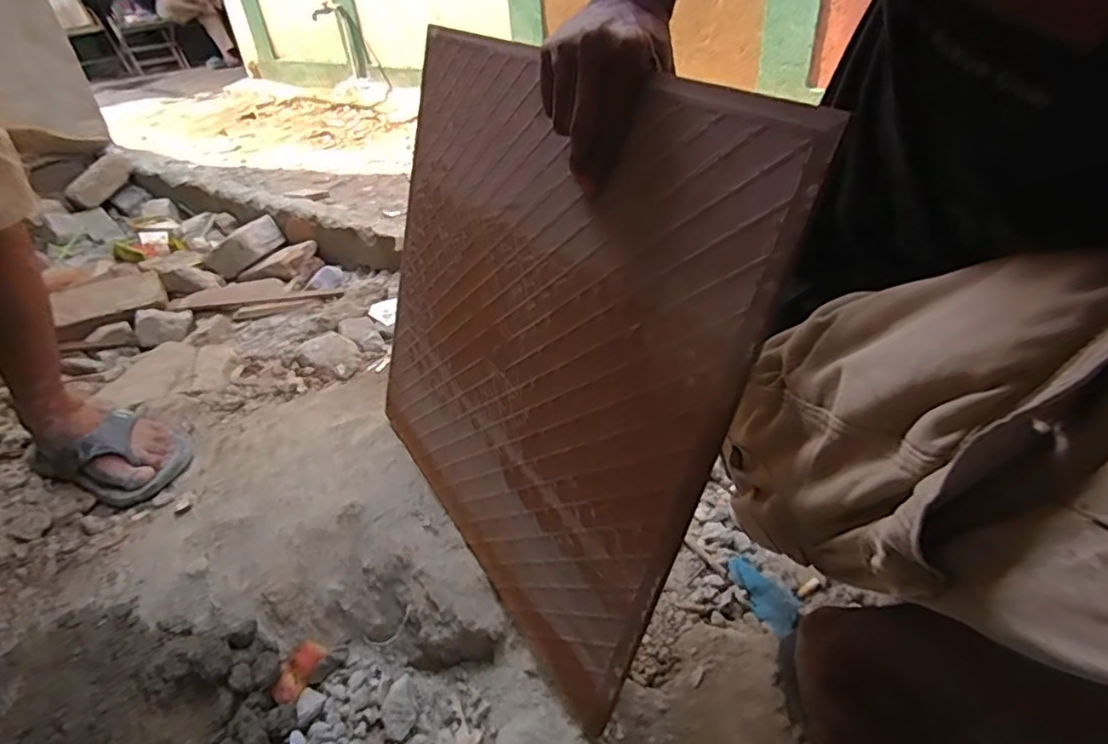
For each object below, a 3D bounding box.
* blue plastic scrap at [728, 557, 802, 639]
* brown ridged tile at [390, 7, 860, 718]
[{"bbox_3d":[0.215,0.228,0.620,0.045,0.010,0.088,-22,39,-23],"label":"blue plastic scrap"},{"bbox_3d":[-0.043,-0.027,0.542,0.008,0.464,0.475,-6,33,-35],"label":"brown ridged tile"}]

